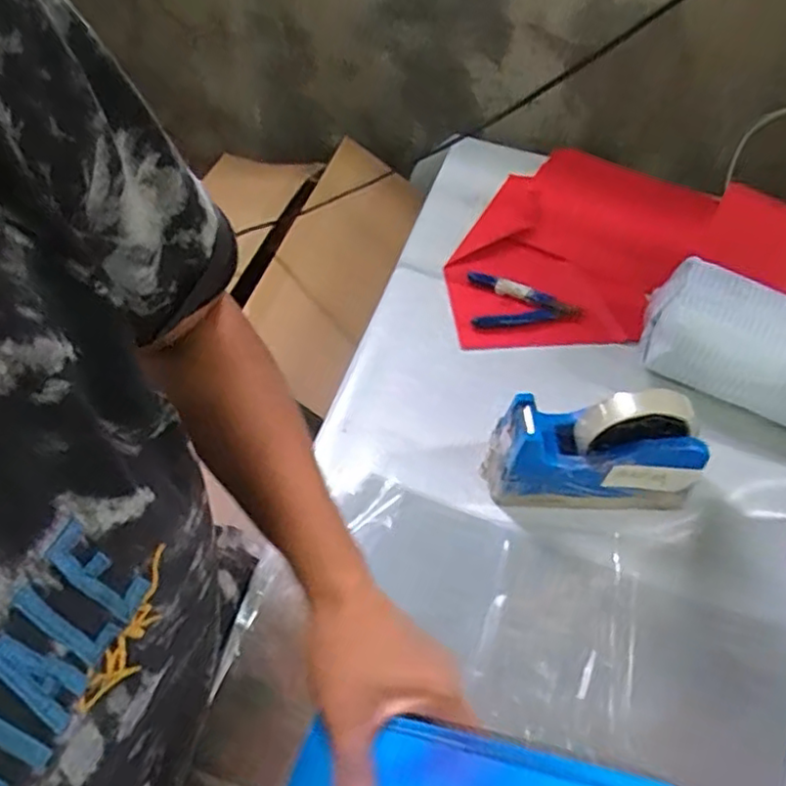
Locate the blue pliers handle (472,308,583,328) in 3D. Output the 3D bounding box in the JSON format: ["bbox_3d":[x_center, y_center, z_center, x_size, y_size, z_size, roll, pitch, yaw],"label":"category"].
[{"bbox_3d":[0.138,-0.074,0.672,0.114,0.007,0.019,-9,54,-12],"label":"blue pliers handle"}]

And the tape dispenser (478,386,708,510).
[{"bbox_3d":[0.163,0.046,0.521,0.159,0.109,0.053,5,52,-1],"label":"tape dispenser"}]

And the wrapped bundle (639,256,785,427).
[{"bbox_3d":[0.355,-0.019,0.604,0.254,0.091,0.103,26,55,15],"label":"wrapped bundle"}]

